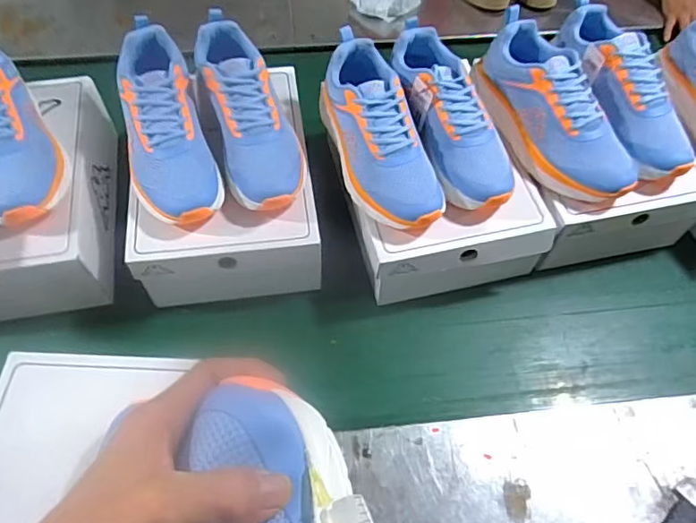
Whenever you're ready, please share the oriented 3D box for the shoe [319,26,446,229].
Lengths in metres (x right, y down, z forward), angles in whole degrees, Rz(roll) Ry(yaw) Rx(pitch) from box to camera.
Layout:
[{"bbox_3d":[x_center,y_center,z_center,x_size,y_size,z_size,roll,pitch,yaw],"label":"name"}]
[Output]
[{"bbox_3d":[0.036,-0.159,0.705,0.096,0.113,0.268,-17,60,-10],"label":"shoe"}]

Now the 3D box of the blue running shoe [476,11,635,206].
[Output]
[{"bbox_3d":[0.271,-0.201,0.733,0.104,0.092,0.281,-24,75,-14],"label":"blue running shoe"}]

